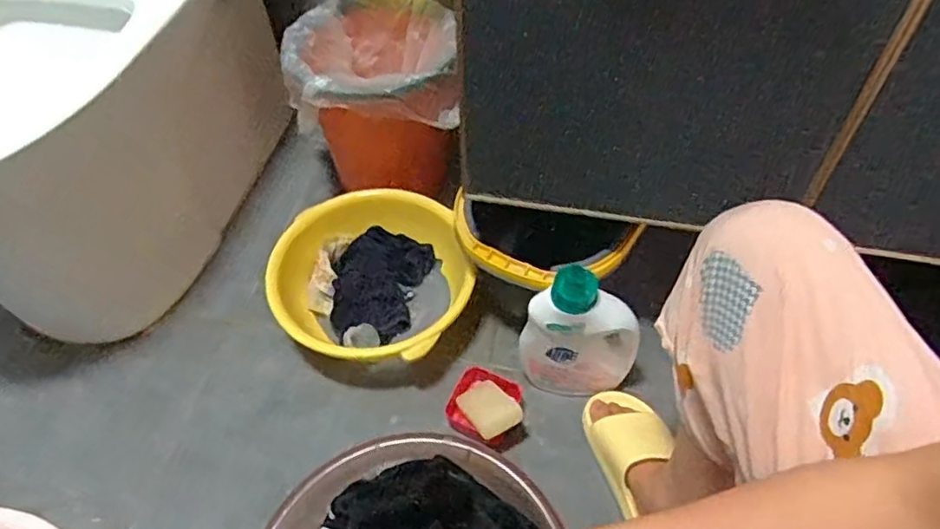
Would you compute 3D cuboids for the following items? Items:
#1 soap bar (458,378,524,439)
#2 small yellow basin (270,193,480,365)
[{"bbox_3d":[0.028,0.197,0.870,0.065,0.016,0.098,-36,40,-11],"label":"soap bar"},{"bbox_3d":[-0.148,0.035,0.982,0.280,0.124,0.293,-1,52,1],"label":"small yellow basin"}]

